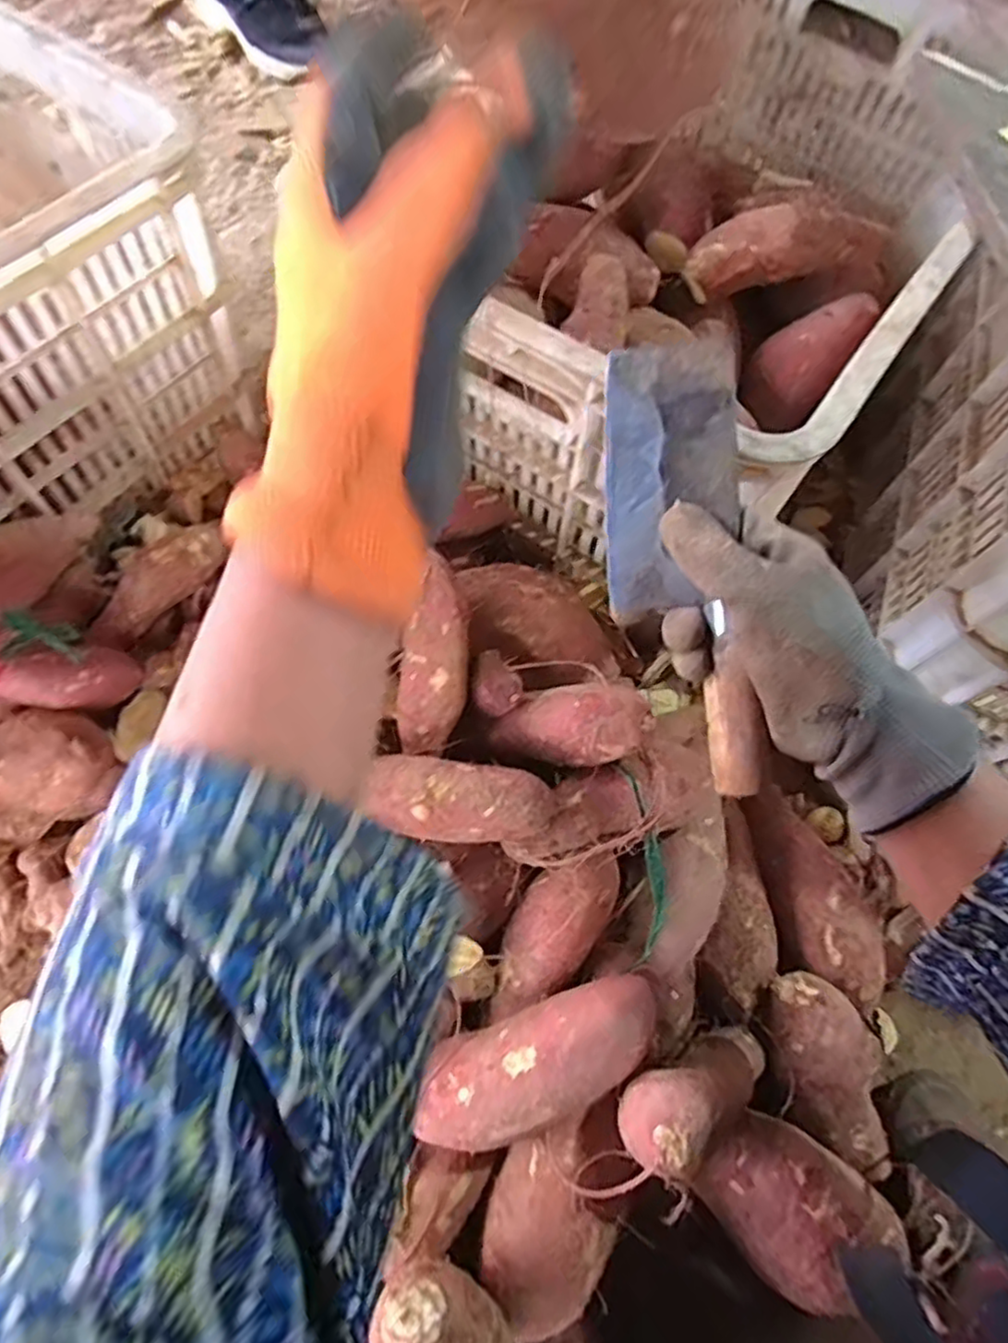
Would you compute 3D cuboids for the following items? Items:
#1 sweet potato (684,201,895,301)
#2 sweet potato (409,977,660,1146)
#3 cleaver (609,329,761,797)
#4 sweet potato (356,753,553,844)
[{"bbox_3d":[0.245,-0.346,0.552,0.182,0.045,0.037,-5,68,-5],"label":"sweet potato"},{"bbox_3d":[0.021,0.211,0.372,0.136,0.037,0.052,-19,70,-10],"label":"sweet potato"},{"bbox_3d":[0.090,-0.053,0.341,0.069,0.028,0.221,-9,84,22],"label":"cleaver"},{"bbox_3d":[-0.025,0.076,0.400,0.106,0.036,0.045,9,68,1],"label":"sweet potato"}]

